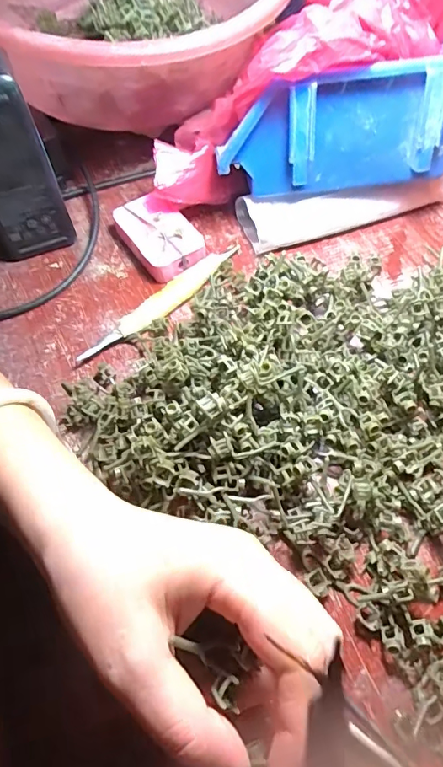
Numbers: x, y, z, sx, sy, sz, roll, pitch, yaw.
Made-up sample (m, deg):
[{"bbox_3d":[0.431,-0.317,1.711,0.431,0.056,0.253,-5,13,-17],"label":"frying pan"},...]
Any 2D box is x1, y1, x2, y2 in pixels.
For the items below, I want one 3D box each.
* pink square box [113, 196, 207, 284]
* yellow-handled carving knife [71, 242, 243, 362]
[{"bbox_3d":[-0.050,-0.115,0.366,0.048,0.019,0.074,-34,66,-15],"label":"pink square box"},{"bbox_3d":[-0.041,-0.060,0.345,0.023,0.010,0.144,38,70,20],"label":"yellow-handled carving knife"}]

